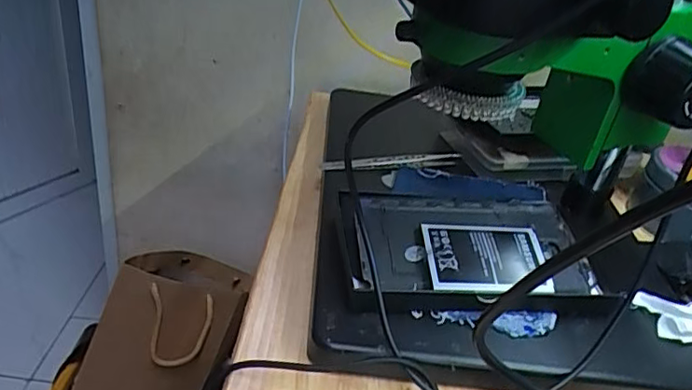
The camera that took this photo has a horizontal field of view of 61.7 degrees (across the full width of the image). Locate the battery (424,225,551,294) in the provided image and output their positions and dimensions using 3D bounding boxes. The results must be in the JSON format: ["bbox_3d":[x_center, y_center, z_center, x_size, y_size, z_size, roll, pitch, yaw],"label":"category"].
[{"bbox_3d":[0.091,0.041,0.369,0.080,0.008,0.051,4,50,-14],"label":"battery"}]

